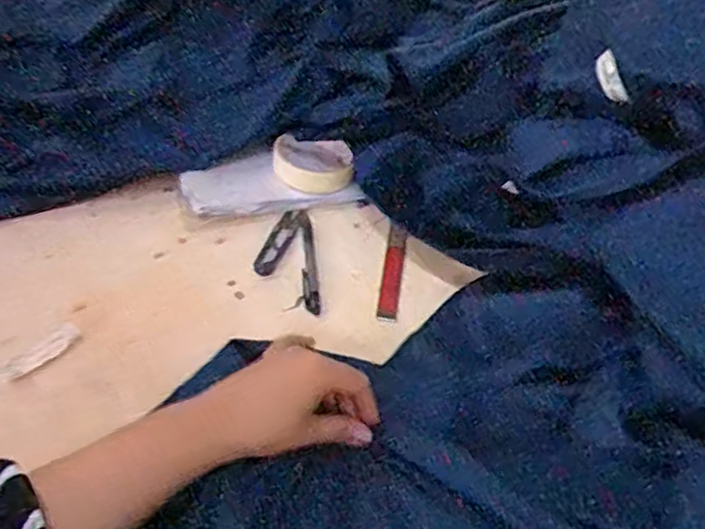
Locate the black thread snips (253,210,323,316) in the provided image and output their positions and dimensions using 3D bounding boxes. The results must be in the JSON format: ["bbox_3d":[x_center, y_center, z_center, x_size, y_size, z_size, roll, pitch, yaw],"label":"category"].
[{"bbox_3d":[-0.062,-0.004,0.645,0.055,0.009,0.140,-2,42,-8],"label":"black thread snips"}]

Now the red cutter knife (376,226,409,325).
[{"bbox_3d":[0.038,0.006,0.645,0.017,0.008,0.136,9,42,4],"label":"red cutter knife"}]

